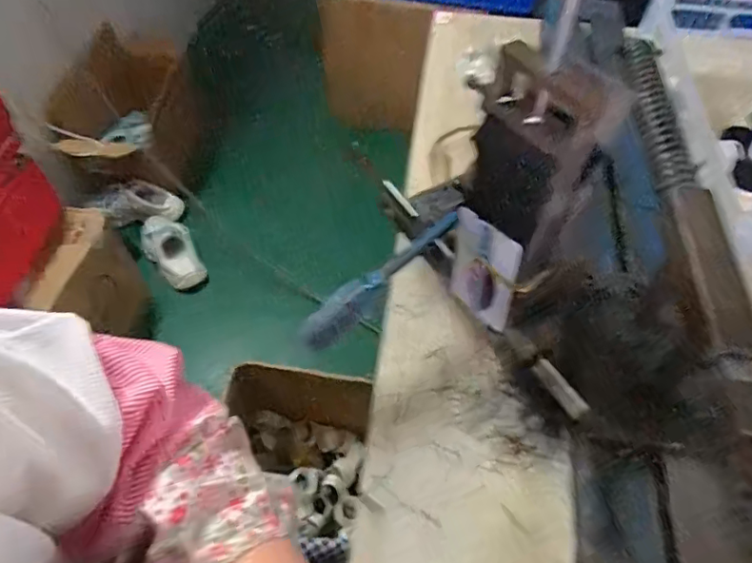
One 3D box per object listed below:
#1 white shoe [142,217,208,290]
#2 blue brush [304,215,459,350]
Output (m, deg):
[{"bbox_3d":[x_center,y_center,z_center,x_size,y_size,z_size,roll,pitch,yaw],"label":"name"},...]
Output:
[{"bbox_3d":[-0.526,-0.084,1.372,0.112,0.090,0.222,-31,60,-22],"label":"white shoe"},{"bbox_3d":[0.006,-0.002,0.424,0.152,0.038,0.025,-36,62,-24],"label":"blue brush"}]

